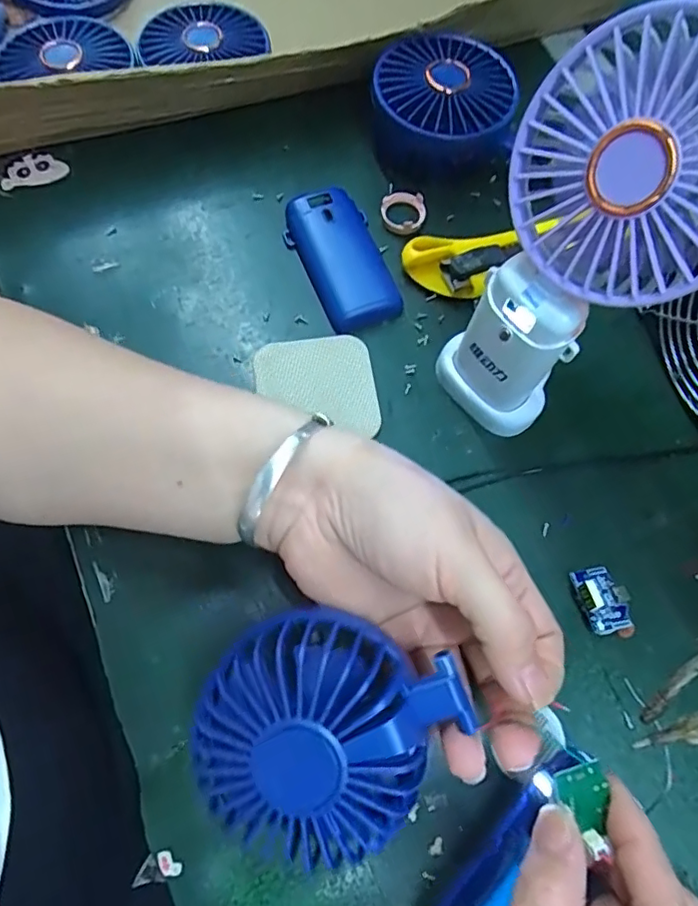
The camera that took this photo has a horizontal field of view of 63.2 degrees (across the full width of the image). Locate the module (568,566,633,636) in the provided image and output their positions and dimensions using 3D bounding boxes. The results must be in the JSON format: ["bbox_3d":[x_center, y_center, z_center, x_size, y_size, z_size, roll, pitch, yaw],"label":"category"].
[{"bbox_3d":[0.124,0.072,0.279,0.024,0.010,0.031,-17,72,-9],"label":"module"}]

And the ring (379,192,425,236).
[{"bbox_3d":[0.034,-0.150,0.355,0.028,0.009,0.028,6,70,-1],"label":"ring"}]

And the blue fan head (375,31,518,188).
[{"bbox_3d":[0.056,-0.216,0.359,0.087,0.044,0.084,1,70,-2],"label":"blue fan head"}]

